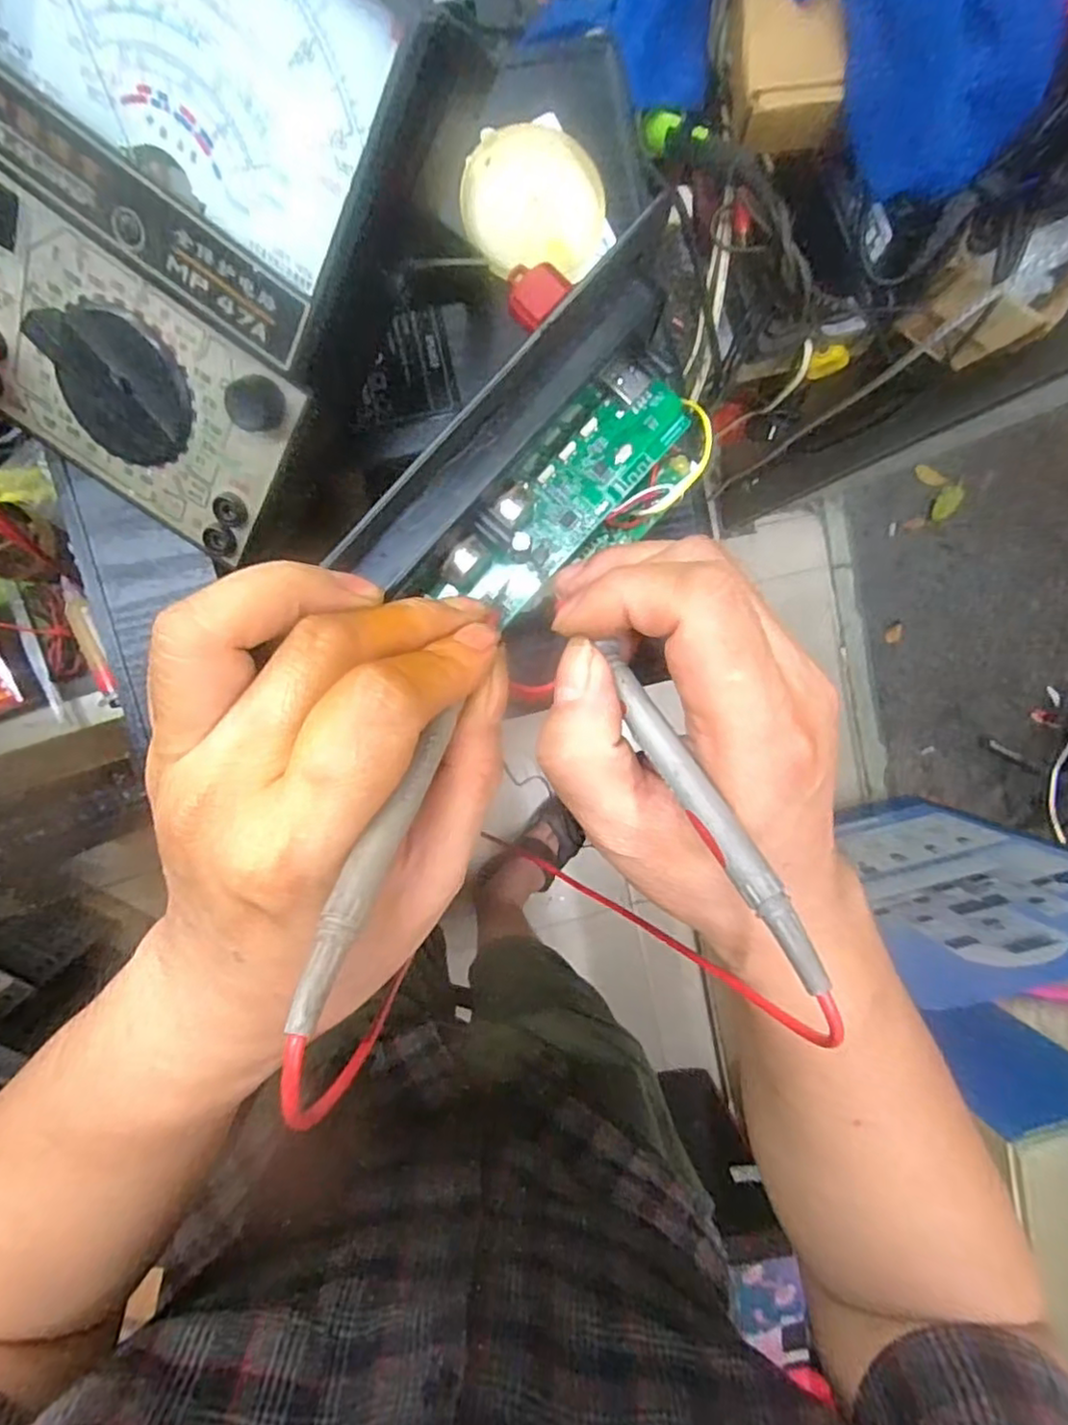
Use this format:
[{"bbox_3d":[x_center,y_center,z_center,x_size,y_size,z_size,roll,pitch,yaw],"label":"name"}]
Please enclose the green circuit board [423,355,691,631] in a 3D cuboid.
[{"bbox_3d":[0.010,-0.071,0.216,0.032,0.019,0.100,42,82,-8],"label":"green circuit board"}]

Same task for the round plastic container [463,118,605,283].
[{"bbox_3d":[0.000,-0.202,0.261,0.055,0.006,0.054,-1,96,-5],"label":"round plastic container"}]

